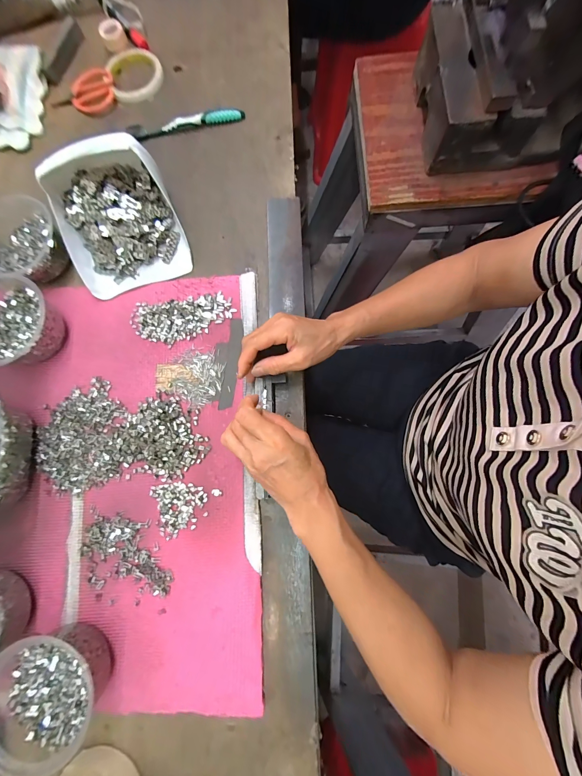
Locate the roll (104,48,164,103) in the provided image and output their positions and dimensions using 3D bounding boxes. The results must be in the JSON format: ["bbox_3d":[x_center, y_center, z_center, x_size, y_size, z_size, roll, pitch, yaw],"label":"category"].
[{"bbox_3d":[-0.258,-0.524,0.485,0.086,0.015,0.090,-1,80,4],"label":"roll"}]

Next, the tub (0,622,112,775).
[{"bbox_3d":[-0.257,0.318,0.307,0.125,0.053,0.112,-33,80,-2],"label":"tub"}]

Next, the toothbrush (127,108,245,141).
[{"bbox_3d":[-0.166,-0.420,0.457,0.182,0.017,0.023,-9,80,-1],"label":"toothbrush"}]

